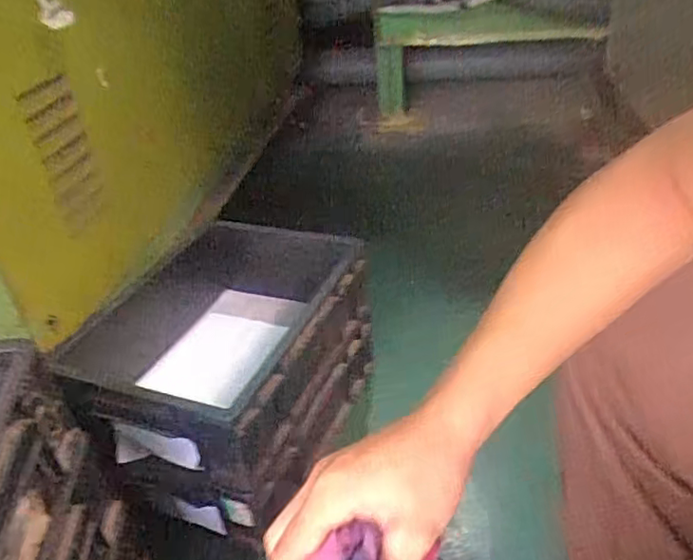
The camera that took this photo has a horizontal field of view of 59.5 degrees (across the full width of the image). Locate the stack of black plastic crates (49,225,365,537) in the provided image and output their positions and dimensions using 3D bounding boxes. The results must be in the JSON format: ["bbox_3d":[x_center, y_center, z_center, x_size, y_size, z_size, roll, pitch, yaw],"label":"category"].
[{"bbox_3d":[-0.134,0.101,0.771,0.274,0.210,0.369,2,42,14],"label":"stack of black plastic crates"}]

